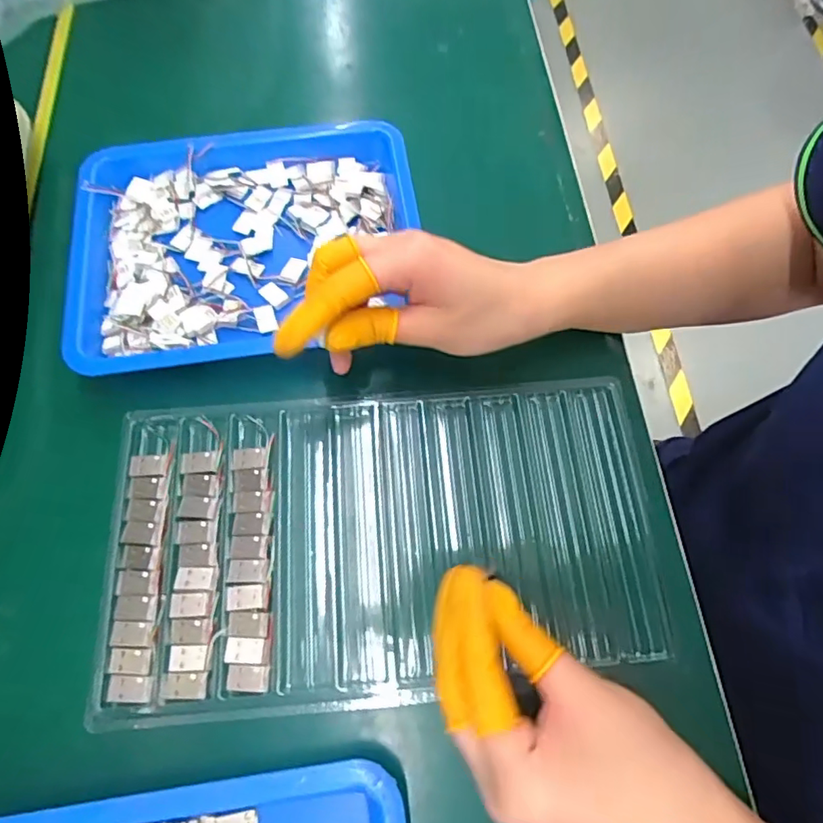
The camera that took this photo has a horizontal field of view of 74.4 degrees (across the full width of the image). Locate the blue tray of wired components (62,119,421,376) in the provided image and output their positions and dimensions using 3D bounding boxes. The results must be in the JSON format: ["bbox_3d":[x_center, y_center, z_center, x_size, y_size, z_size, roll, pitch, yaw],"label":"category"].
[{"bbox_3d":[-0.107,-0.106,0.349,0.217,0.033,0.167,-6,68,-4],"label":"blue tray of wired components"}]

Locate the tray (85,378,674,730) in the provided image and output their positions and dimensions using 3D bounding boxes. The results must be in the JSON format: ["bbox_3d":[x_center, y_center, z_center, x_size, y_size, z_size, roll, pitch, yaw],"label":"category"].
[{"bbox_3d":[-0.015,0.065,0.295,0.289,0.015,0.160,-4,66,-2],"label":"tray"}]

